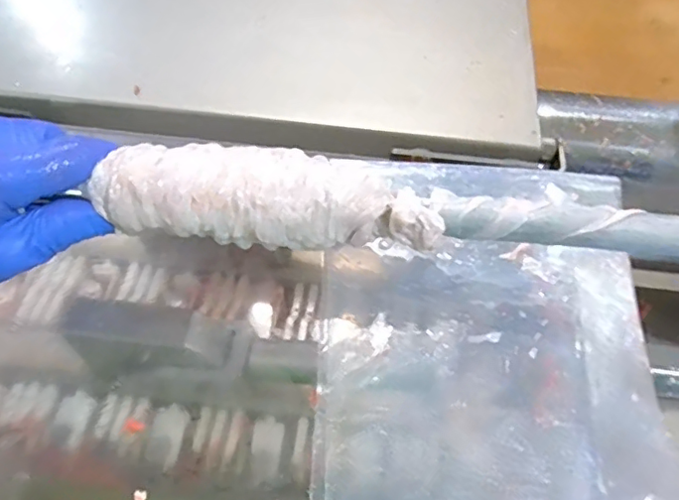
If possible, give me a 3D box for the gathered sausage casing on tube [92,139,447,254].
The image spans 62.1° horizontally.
[{"bbox_3d":[-0.034,-0.025,0.269,0.158,0.034,0.035,6,56,1],"label":"gathered sausage casing on tube"}]

